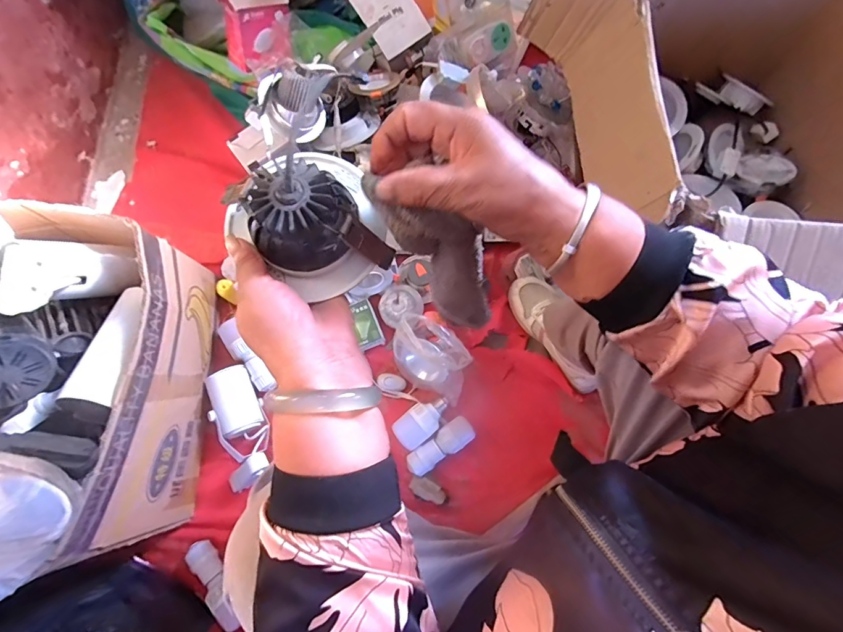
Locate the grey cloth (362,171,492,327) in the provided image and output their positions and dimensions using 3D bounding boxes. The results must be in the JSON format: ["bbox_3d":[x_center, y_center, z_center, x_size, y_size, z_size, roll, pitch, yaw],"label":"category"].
[{"bbox_3d":[0.014,-0.046,0.307,0.051,0.140,0.031,-49,38,-10],"label":"grey cloth"}]

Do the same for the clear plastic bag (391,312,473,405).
[{"bbox_3d":[0.020,0.073,0.735,0.146,0.100,0.102,31,79,6],"label":"clear plastic bag"}]

